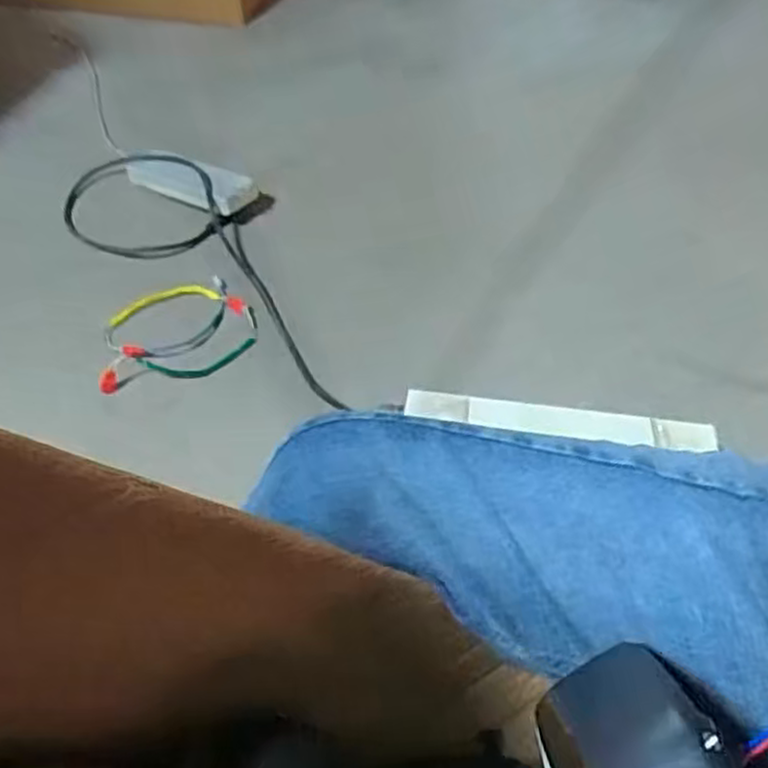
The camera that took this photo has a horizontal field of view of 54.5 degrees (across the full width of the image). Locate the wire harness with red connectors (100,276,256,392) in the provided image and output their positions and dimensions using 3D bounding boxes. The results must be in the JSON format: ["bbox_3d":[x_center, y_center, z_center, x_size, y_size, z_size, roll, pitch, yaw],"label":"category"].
[{"bbox_3d":[-0.265,-0.063,0.942,0.176,0.027,0.216,22,52,17],"label":"wire harness with red connectors"}]

